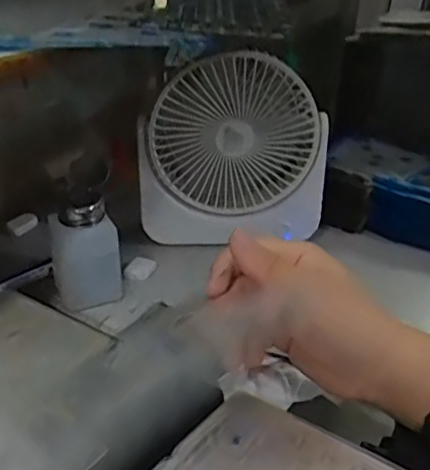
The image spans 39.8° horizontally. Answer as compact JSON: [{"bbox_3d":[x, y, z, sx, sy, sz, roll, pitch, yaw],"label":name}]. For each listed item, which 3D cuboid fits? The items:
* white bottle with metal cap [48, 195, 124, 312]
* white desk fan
[{"bbox_3d":[-0.118,0.010,0.531,0.054,0.087,0.048,-18,34,-30],"label":"white bottle with metal cap"},{"bbox_3d":[0.016,-0.085,0.602,0.183,0.185,0.062,-4,30,-7],"label":"white desk fan"}]

